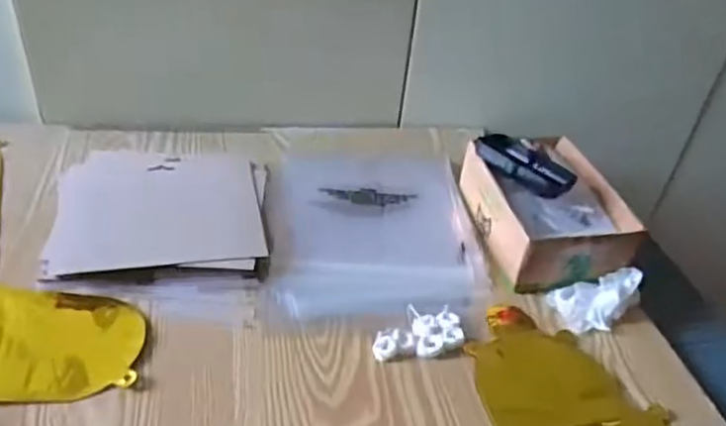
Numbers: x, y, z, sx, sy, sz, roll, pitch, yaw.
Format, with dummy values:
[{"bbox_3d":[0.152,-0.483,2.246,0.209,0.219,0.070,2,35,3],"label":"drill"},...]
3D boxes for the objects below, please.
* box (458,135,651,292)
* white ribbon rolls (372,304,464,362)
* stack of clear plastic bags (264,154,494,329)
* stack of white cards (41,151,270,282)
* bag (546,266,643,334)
[{"bbox_3d":[0.194,-0.012,0.664,0.135,0.075,0.192,0,38,-9],"label":"box"},{"bbox_3d":[0.048,0.106,0.555,0.080,0.011,0.053,-1,38,-10],"label":"white ribbon rolls"},{"bbox_3d":[0.017,0.014,0.679,0.212,0.012,0.292,3,38,-5],"label":"stack of clear plastic bags"},{"bbox_3d":[-0.205,-0.005,0.637,0.205,0.020,0.194,-1,38,-11],"label":"stack of white cards"},{"bbox_3d":[0.229,0.083,0.590,0.084,0.031,0.055,0,38,-8],"label":"bag"}]

